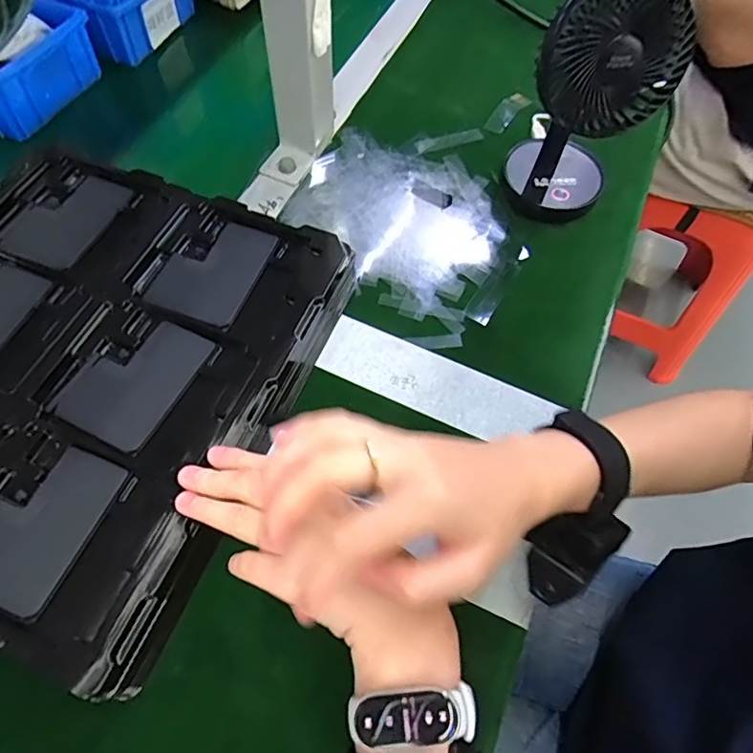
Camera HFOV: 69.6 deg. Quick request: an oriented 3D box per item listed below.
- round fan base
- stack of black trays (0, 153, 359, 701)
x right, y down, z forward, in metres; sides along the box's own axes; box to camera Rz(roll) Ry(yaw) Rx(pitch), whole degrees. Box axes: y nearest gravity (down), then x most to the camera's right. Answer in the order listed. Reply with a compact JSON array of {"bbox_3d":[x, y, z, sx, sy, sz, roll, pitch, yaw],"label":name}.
[{"bbox_3d":[0.160,-0.185,0.501,0.086,0.021,0.092,1,61,-1],"label":"round fan base"},{"bbox_3d":[-0.205,-0.004,0.380,0.286,0.054,0.312,20,62,9],"label":"stack of black trays"}]

